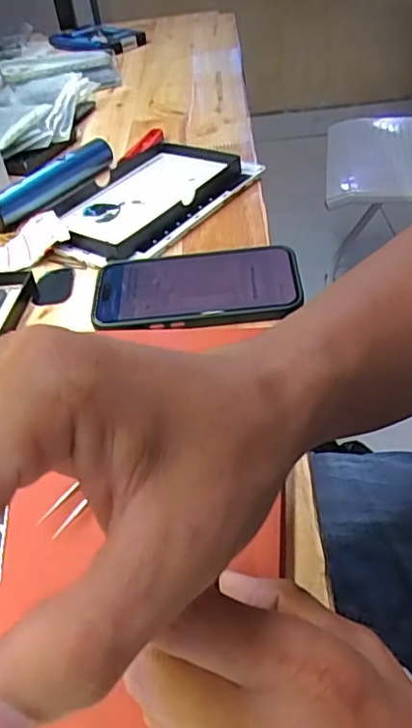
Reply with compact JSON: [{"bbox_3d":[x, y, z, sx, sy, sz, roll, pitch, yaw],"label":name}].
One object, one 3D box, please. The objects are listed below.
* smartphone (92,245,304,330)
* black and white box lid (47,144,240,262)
[{"bbox_3d":[-0.008,-0.059,0.435,0.148,0.007,0.075,-5,40,3],"label":"smartphone"},{"bbox_3d":[-0.062,-0.157,0.553,0.120,0.026,0.173,24,49,32],"label":"black and white box lid"}]

